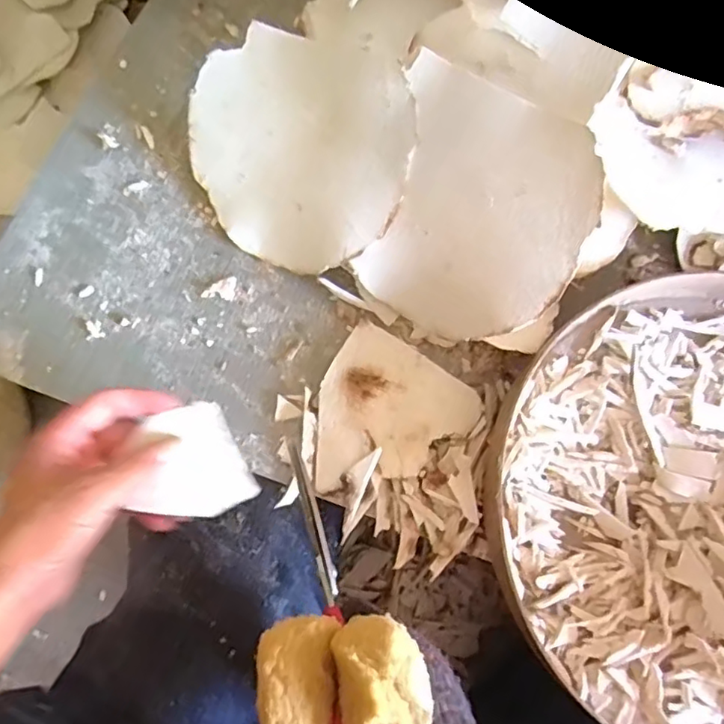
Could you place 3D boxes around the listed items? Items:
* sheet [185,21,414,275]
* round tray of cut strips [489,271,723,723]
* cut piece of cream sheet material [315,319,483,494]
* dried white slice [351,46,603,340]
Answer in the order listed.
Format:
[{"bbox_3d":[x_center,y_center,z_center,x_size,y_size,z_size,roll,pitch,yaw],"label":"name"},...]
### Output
[{"bbox_3d":[-0.045,-0.158,0.432,0.164,0.013,0.178,2,95,22],"label":"sheet"},{"bbox_3d":[0.237,0.090,0.375,0.293,0.044,0.300,0,72,1],"label":"round tray of cut strips"},{"bbox_3d":[0.013,0.041,0.413,0.103,0.011,0.112,32,75,10],"label":"cut piece of cream sheet material"},{"bbox_3d":[0.072,-0.096,0.386,0.141,0.011,0.157,28,106,22],"label":"dried white slice"}]

